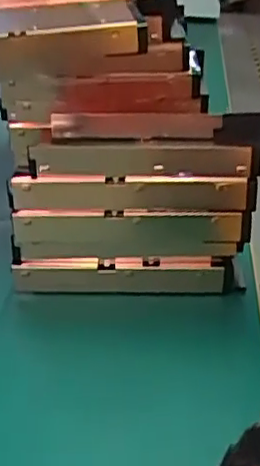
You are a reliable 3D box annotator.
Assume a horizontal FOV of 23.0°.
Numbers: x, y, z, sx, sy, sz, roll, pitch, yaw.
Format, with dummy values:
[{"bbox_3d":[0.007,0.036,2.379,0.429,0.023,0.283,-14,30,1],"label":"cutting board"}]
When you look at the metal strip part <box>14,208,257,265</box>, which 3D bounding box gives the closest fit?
[{"bbox_3d":[-0.002,0.003,0.487,0.181,0.059,0.012,-2,46,5],"label":"metal strip part"}]

